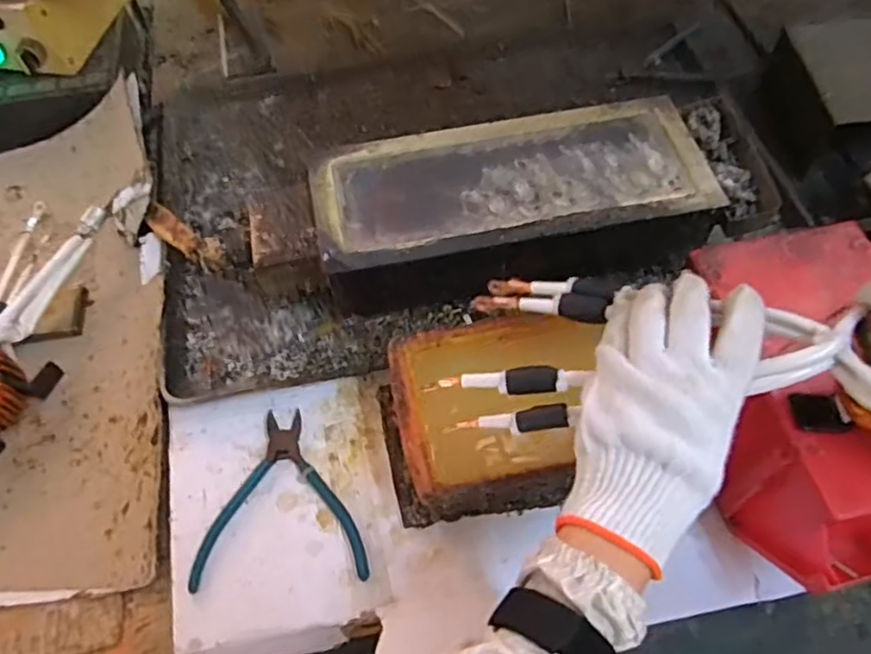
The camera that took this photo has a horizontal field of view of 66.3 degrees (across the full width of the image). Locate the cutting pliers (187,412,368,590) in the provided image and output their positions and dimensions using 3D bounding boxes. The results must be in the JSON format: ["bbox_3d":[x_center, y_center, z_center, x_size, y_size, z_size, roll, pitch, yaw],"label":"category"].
[{"bbox_3d":[-0.115,0.127,0.514,0.126,0.010,0.133,-3,58,0],"label":"cutting pliers"}]

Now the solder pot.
[{"bbox_3d":[0.068,-0.099,0.600,0.338,0.086,0.165,-9,58,-4],"label":"solder pot"}]

